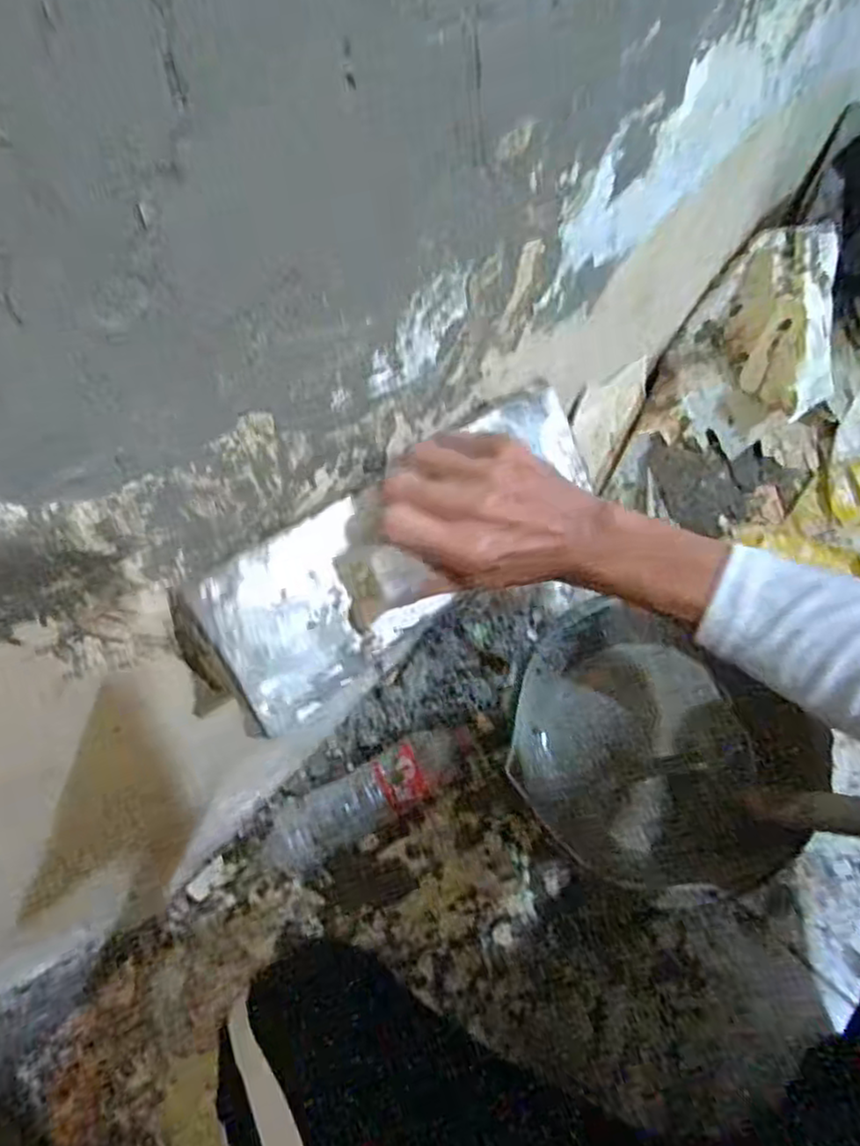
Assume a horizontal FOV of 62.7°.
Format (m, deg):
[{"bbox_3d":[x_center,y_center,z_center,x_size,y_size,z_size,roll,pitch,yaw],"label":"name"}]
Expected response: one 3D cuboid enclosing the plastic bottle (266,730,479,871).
[{"bbox_3d":[-0.061,0.237,0.745,0.245,0.074,0.070,-27,67,-9],"label":"plastic bottle"}]

